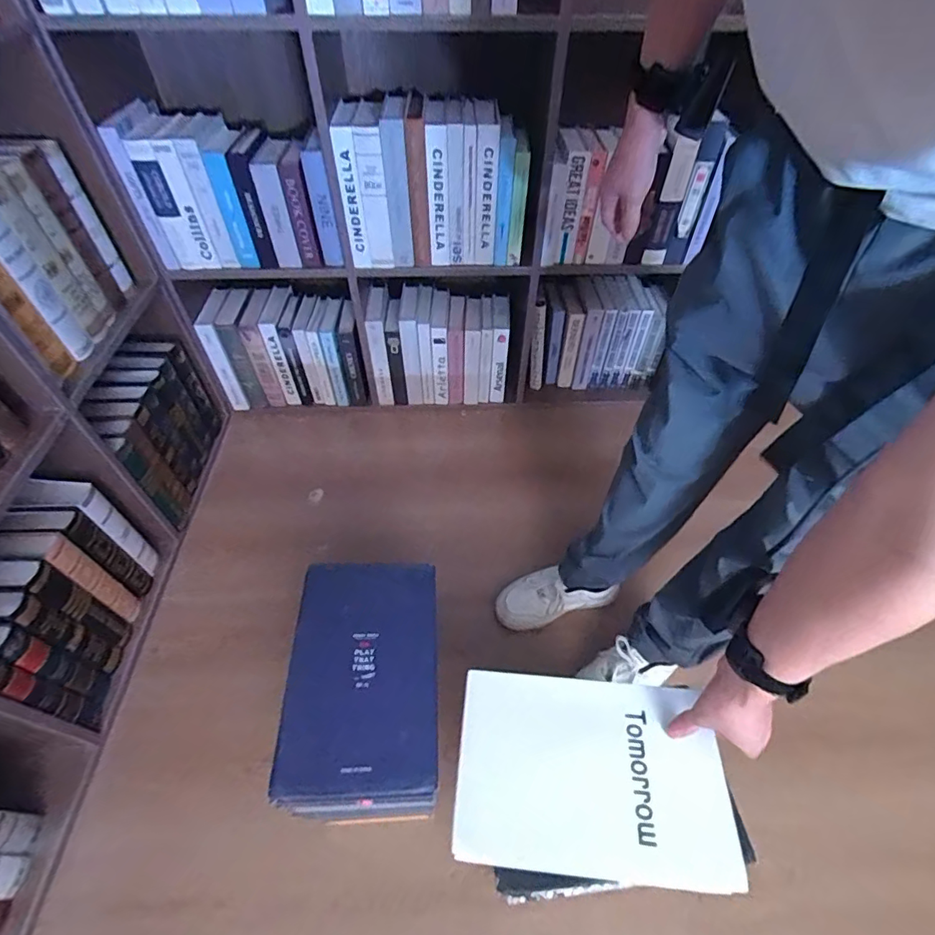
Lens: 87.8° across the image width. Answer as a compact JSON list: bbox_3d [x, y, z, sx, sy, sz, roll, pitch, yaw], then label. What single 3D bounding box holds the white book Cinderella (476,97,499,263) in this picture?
[{"bbox_3d":[0.037,-0.569,0.988,0.040,0.256,0.126,1,50,0],"label":"white book Cinderella"}]

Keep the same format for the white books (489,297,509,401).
[{"bbox_3d":[0.084,-0.313,1.302,0.039,0.235,0.144,3,50,1],"label":"white books"}]

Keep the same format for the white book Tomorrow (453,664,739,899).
[{"bbox_3d":[0.122,0.307,0.499,0.256,0.029,0.172,4,48,4],"label":"white book Tomorrow"}]

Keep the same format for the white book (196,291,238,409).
[{"bbox_3d":[-0.615,-0.295,1.254,0.042,0.271,0.153,-2,50,-3],"label":"white book"}]

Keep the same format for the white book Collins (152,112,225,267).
[{"bbox_3d":[-0.562,-0.545,0.968,0.086,0.239,0.168,-6,50,-6],"label":"white book Collins"}]

